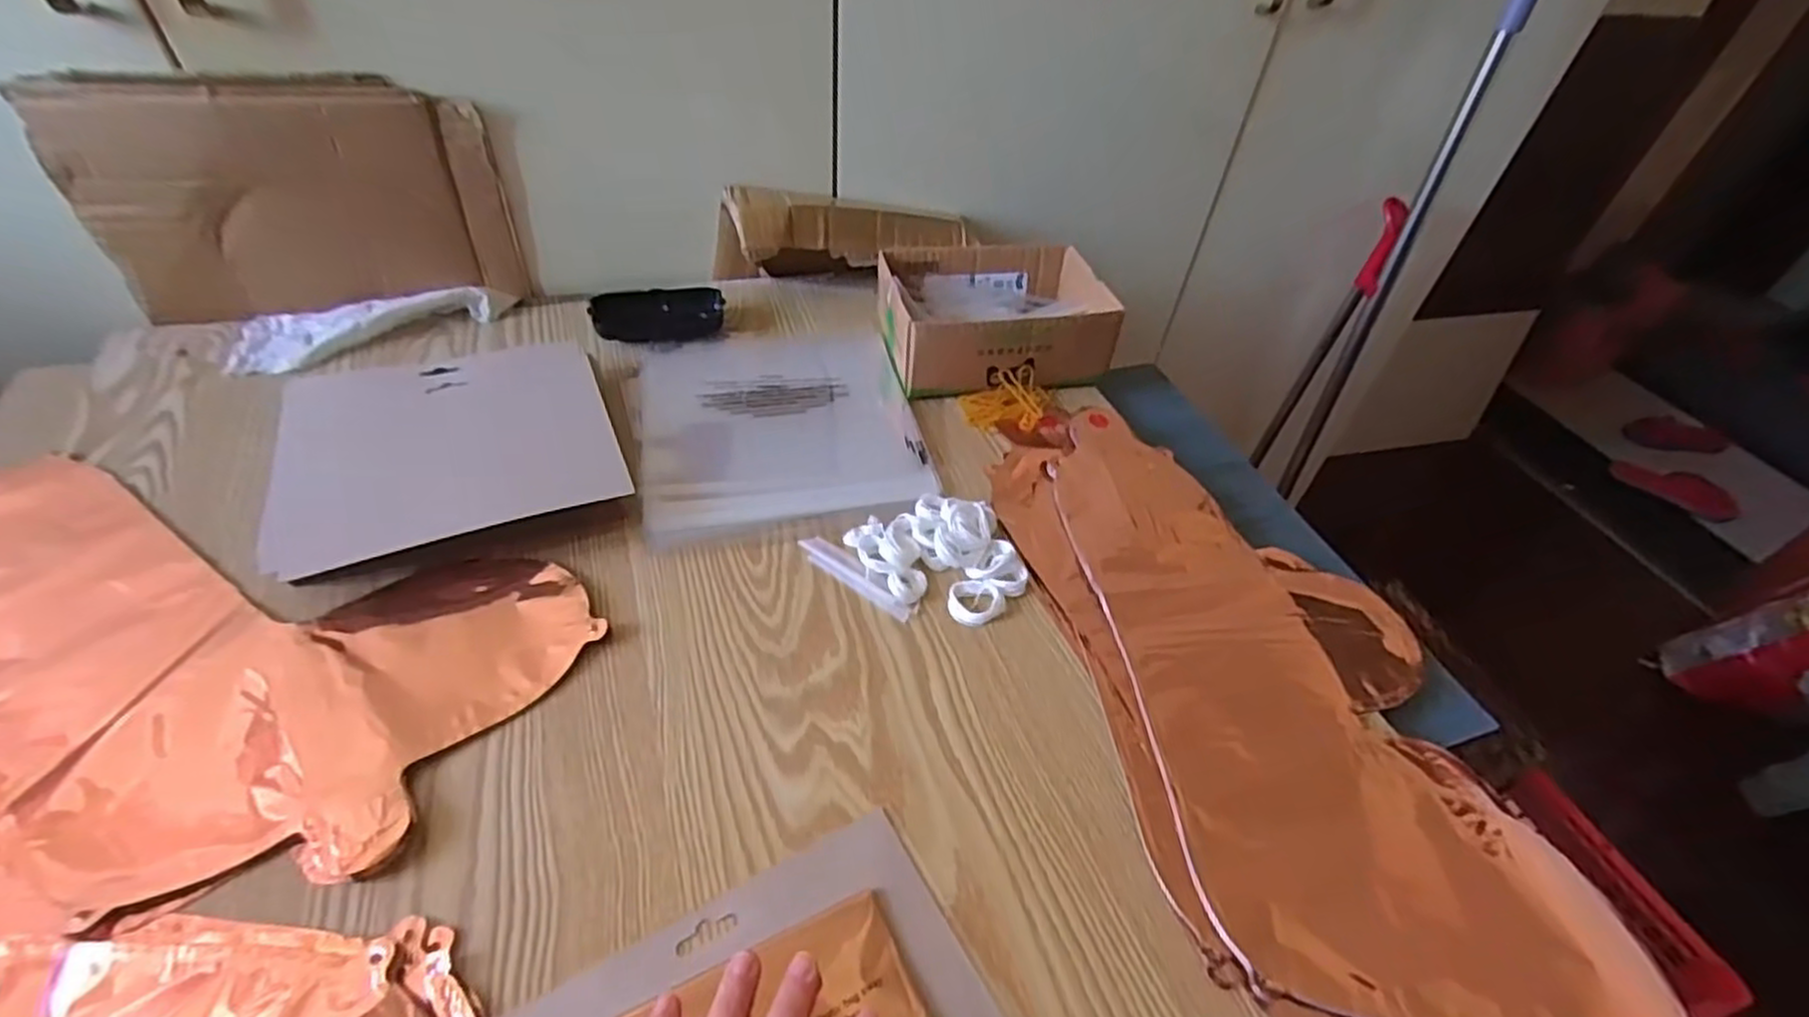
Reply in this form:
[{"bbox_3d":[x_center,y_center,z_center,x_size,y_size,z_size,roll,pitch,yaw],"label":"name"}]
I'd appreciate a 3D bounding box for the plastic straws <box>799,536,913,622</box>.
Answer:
[{"bbox_3d":[-0.031,0.043,0.489,0.089,0.006,0.019,31,50,23],"label":"plastic straws"}]

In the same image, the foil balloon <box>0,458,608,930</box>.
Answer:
[{"bbox_3d":[-0.412,0.080,0.407,0.426,0.012,0.220,11,45,6],"label":"foil balloon"}]

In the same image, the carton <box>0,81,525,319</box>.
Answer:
[{"bbox_3d":[-0.461,-0.232,0.587,0.275,0.176,0.032,-8,46,-13],"label":"carton"}]

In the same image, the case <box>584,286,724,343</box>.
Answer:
[{"bbox_3d":[-0.213,-0.169,0.660,0.107,0.028,0.046,-8,46,-13],"label":"case"}]

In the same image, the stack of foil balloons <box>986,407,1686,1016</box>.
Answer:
[{"bbox_3d":[0.209,0.088,0.462,0.217,0.019,0.430,-7,46,-12],"label":"stack of foil balloons"}]

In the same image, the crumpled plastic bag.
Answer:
[{"bbox_3d":[-0.449,-0.159,0.629,0.185,0.025,0.079,-22,51,-25],"label":"crumpled plastic bag"}]

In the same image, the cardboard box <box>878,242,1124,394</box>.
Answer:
[{"bbox_3d":[0.075,-0.172,0.671,0.186,0.063,0.150,-6,46,-11],"label":"cardboard box"}]

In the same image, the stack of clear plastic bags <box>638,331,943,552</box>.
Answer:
[{"bbox_3d":[-0.098,-0.072,0.597,0.208,0.010,0.229,-9,46,-14],"label":"stack of clear plastic bags"}]

